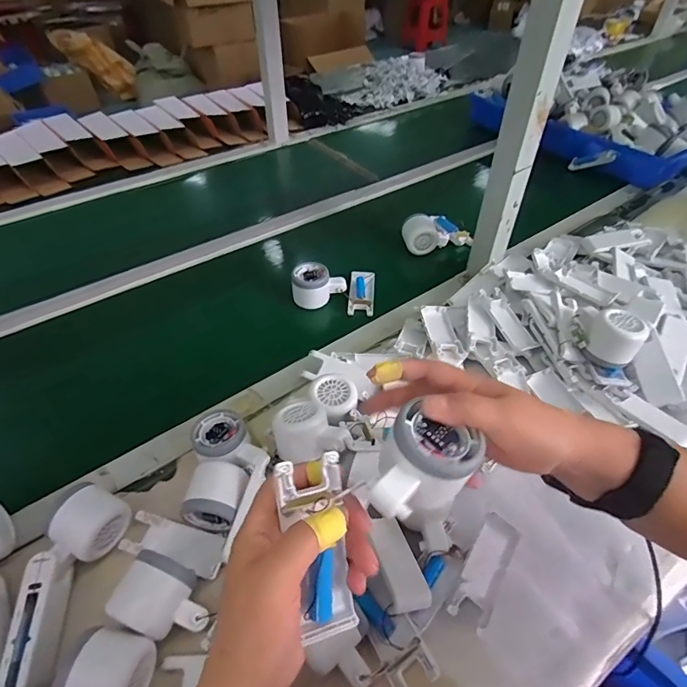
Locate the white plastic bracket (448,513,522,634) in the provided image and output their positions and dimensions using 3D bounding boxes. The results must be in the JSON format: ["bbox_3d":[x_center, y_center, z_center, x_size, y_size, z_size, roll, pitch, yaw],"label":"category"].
[{"bbox_3d":[0.137,0.216,0.418,0.034,0.020,0.105,25,51,22],"label":"white plastic bracket"}]

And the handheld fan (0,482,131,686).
[{"bbox_3d":[-0.257,0.213,0.396,0.060,0.045,0.167,7,46,7],"label":"handheld fan"}]

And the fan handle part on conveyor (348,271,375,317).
[{"bbox_3d":[0.031,-0.084,0.725,0.041,0.015,0.105,3,46,3],"label":"fan handle part on conveyor"}]

